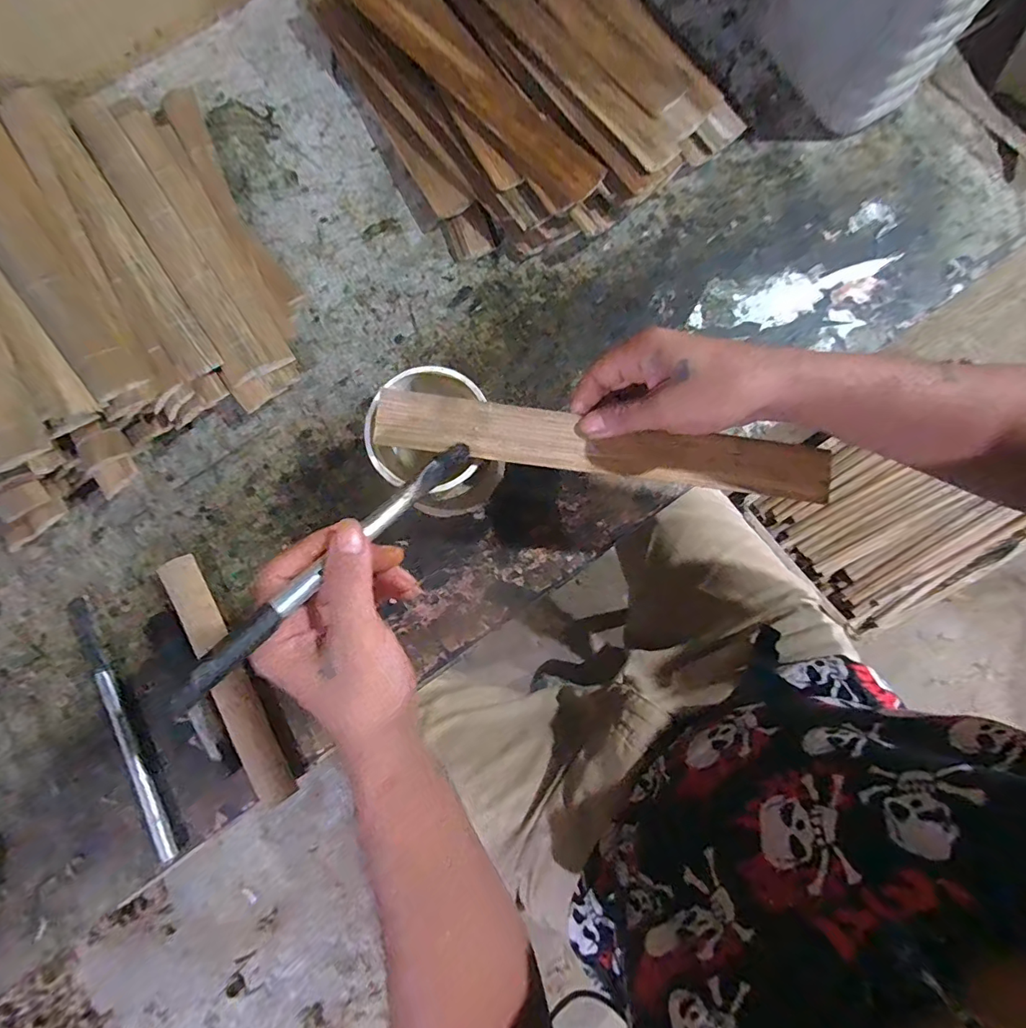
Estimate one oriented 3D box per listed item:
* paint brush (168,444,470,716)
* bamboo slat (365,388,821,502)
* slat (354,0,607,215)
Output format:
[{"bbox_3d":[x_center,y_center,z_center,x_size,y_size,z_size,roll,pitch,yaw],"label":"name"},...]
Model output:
[{"bbox_3d":[-0.093,0.021,0.276,0.013,0.008,0.207,38,57,8],"label":"paint brush"},{"bbox_3d":[0.068,-0.051,0.357,0.329,0.006,0.039,8,88,-2],"label":"bamboo slat"},{"bbox_3d":[-0.050,-0.430,0.482,0.050,0.009,0.354,-44,83,11],"label":"slat"}]

